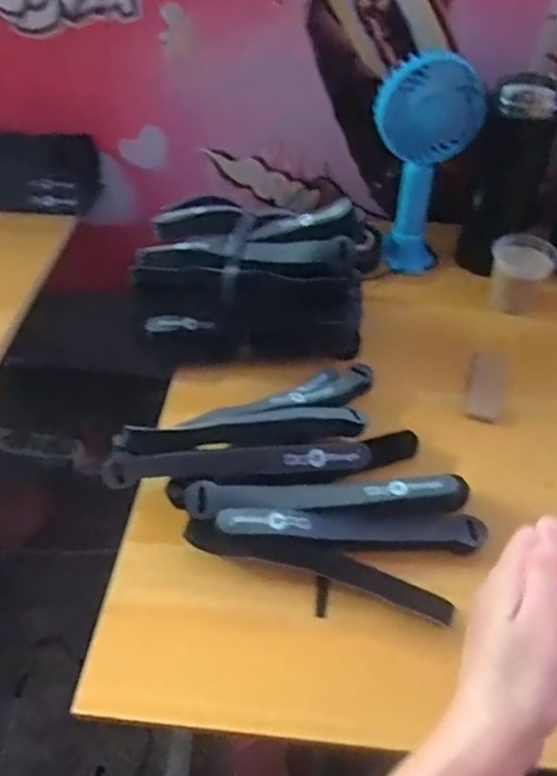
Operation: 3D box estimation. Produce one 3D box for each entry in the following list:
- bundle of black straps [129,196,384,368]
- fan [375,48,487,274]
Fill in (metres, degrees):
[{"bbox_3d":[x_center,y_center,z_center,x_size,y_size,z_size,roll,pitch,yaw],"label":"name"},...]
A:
[{"bbox_3d":[-0.023,-0.099,0.573,0.215,0.122,0.113,8,49,7],"label":"bundle of black straps"},{"bbox_3d":[0.151,-0.235,0.640,0.106,0.197,0.089,11,50,10],"label":"fan"}]

